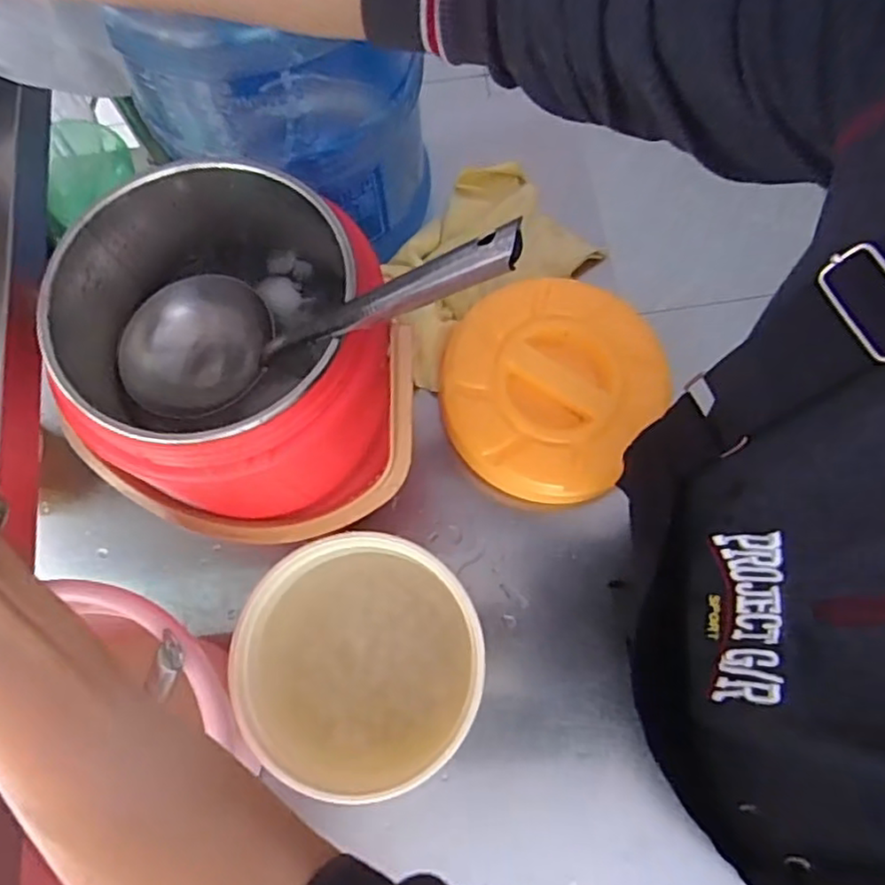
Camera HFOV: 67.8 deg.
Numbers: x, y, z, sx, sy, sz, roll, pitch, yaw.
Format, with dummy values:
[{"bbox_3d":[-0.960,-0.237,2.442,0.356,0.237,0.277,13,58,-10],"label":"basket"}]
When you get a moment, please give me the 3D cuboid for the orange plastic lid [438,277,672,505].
[{"bbox_3d":[0.111,-0.062,0.678,0.209,0.051,0.229,0,73,1],"label":"orange plastic lid"}]

